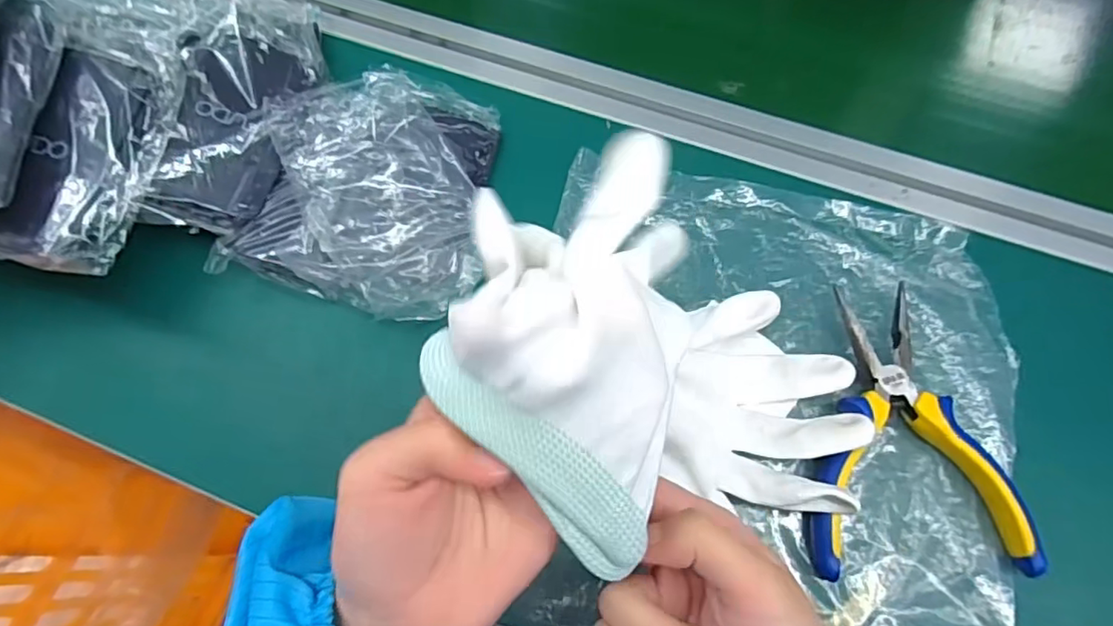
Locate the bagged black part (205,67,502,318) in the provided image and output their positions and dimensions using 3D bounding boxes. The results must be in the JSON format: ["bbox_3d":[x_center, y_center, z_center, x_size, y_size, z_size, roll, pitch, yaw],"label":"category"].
[{"bbox_3d":[-0.103,-0.078,0.344,0.140,0.028,0.152,12,70,5],"label":"bagged black part"}]

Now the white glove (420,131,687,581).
[{"bbox_3d":[0.003,0.002,0.185,0.072,0.056,0.135,10,70,3],"label":"white glove"}]

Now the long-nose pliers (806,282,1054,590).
[{"bbox_3d":[0.173,0.055,0.300,0.100,0.019,0.144,-1,70,-1],"label":"long-nose pliers"}]

